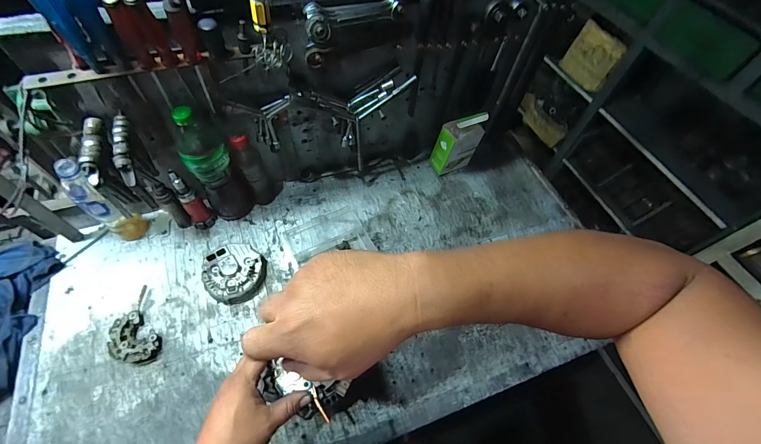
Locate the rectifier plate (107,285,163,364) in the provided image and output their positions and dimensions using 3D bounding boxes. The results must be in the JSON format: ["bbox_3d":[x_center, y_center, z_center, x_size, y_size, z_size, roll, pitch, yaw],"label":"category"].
[{"bbox_3d":[-0.447,0.194,0.599,0.076,0.019,0.136,-28,64,-21],"label":"rectifier plate"}]

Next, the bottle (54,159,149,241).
[{"bbox_3d":[-0.518,-0.036,0.622,0.053,0.213,0.058,37,62,18],"label":"bottle"}]

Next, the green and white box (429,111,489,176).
[{"bbox_3d":[0.185,-0.188,0.800,0.100,0.164,0.056,-22,62,-18],"label":"green and white box"}]

